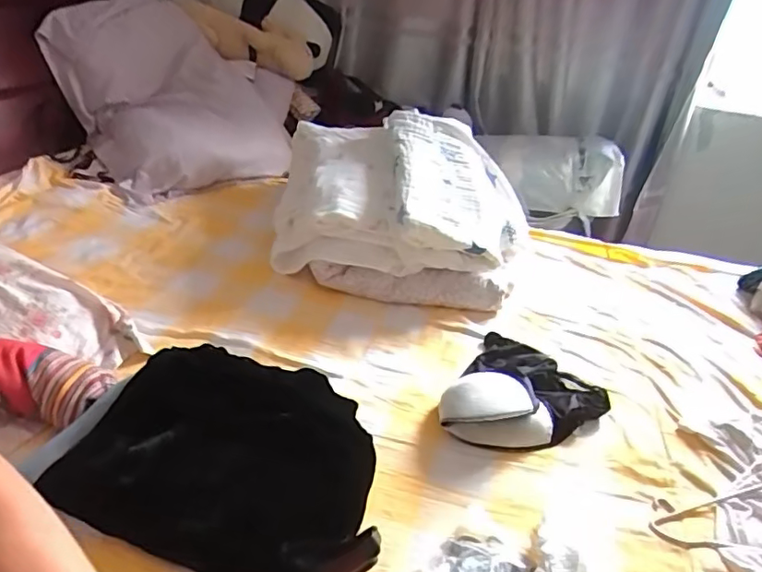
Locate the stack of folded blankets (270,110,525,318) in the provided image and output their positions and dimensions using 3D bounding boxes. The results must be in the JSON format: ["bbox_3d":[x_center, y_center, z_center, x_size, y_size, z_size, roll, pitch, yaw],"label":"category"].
[{"bbox_3d":[0.033,-0.180,1.146,0.529,0.236,0.395,11,30,6],"label":"stack of folded blankets"}]

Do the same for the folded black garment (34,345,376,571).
[{"bbox_3d":[-0.159,0.185,0.632,0.294,0.098,0.256,14,31,12],"label":"folded black garment"}]

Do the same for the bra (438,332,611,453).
[{"bbox_3d":[0.212,0.148,0.804,0.193,0.052,0.238,21,33,22],"label":"bra"}]

